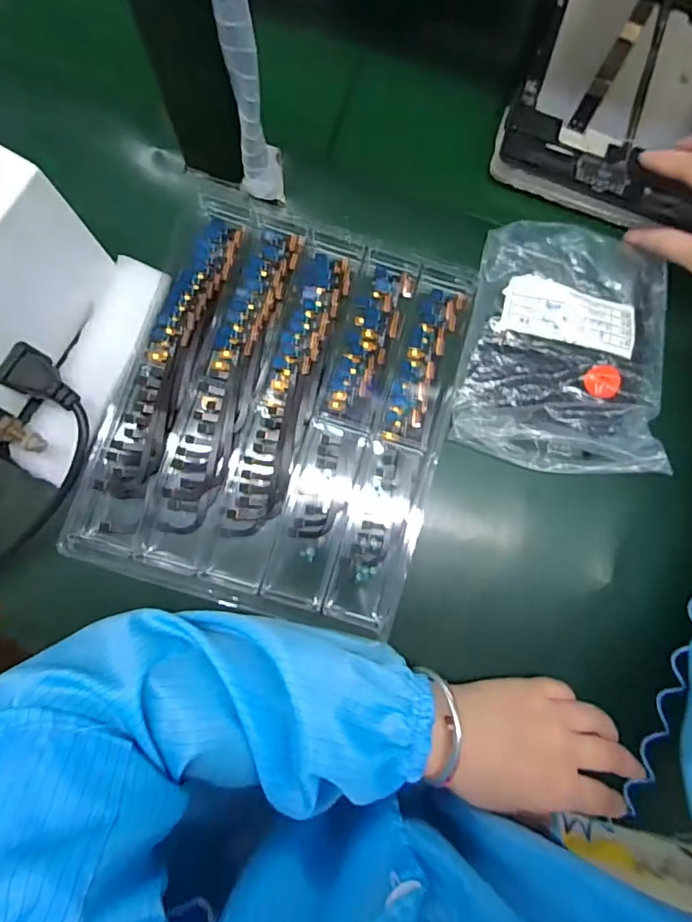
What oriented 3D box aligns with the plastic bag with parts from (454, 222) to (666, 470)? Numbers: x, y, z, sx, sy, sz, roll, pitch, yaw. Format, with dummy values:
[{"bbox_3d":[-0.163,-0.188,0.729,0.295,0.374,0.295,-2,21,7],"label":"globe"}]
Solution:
[{"bbox_3d":[0.158,-0.079,0.342,0.140,0.027,0.170,12,81,-3],"label":"plastic bag with parts"}]

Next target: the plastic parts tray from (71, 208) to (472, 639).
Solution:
[{"bbox_3d":[-0.039,-0.036,0.330,0.212,0.014,0.264,17,81,-2],"label":"plastic parts tray"}]

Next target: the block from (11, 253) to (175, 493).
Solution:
[{"bbox_3d":[-0.170,-0.064,0.321,0.045,0.018,0.160,24,81,-1],"label":"block"}]

